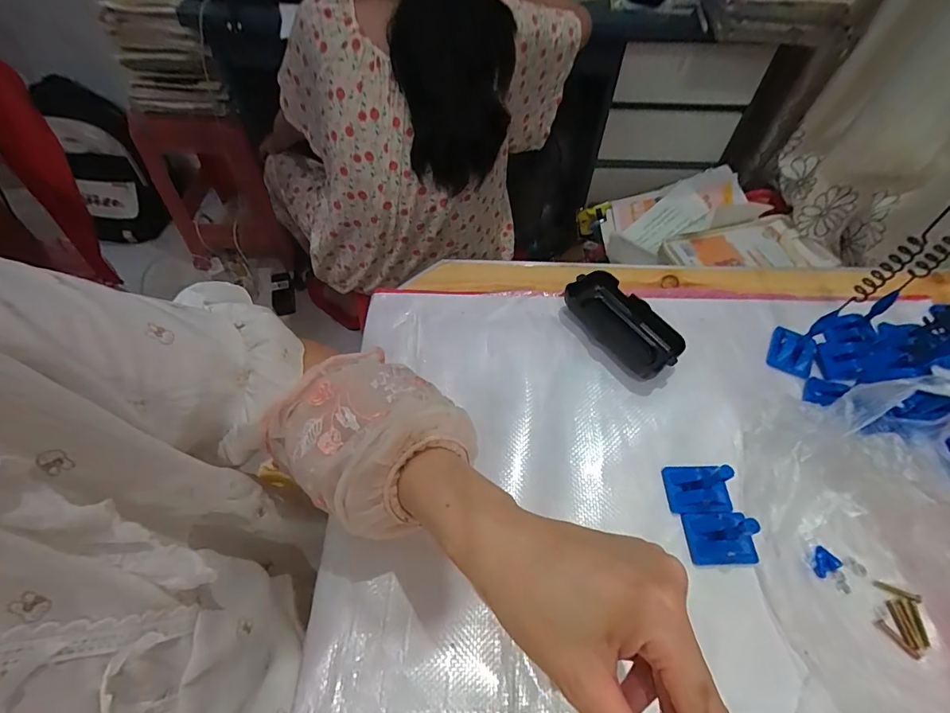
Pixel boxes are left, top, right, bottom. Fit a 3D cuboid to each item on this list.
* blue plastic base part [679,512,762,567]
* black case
[{"bbox_3d":[0.172,0.120,0.306,0.043,0.043,0.032,-1,58,0],"label":"blue plastic base part"},{"bbox_3d":[0.132,-0.029,0.407,0.047,0.025,0.109,-29,62,-17],"label":"black case"}]

